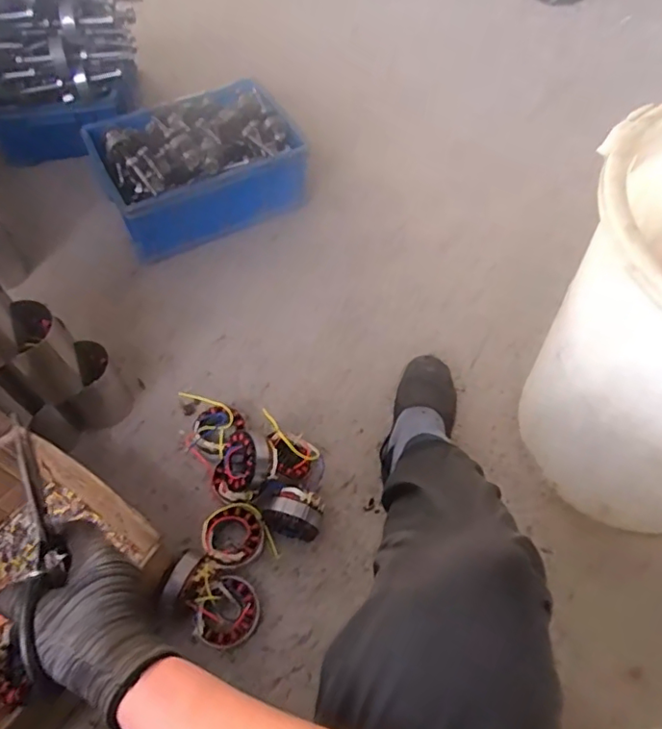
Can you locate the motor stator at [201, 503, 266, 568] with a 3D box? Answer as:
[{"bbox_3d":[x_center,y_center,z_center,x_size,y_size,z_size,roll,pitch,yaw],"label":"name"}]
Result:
[{"bbox_3d":[-0.143,0.254,0.817,0.090,0.055,0.085,0,58,0],"label":"motor stator"}]

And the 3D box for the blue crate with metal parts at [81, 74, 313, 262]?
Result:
[{"bbox_3d":[-0.288,-0.434,1.209,0.409,0.213,0.291,-28,62,-16],"label":"blue crate with metal parts"}]

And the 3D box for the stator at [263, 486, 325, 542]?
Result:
[{"bbox_3d":[-0.055,0.222,0.815,0.086,0.089,0.061,15,59,9],"label":"stator"}]

